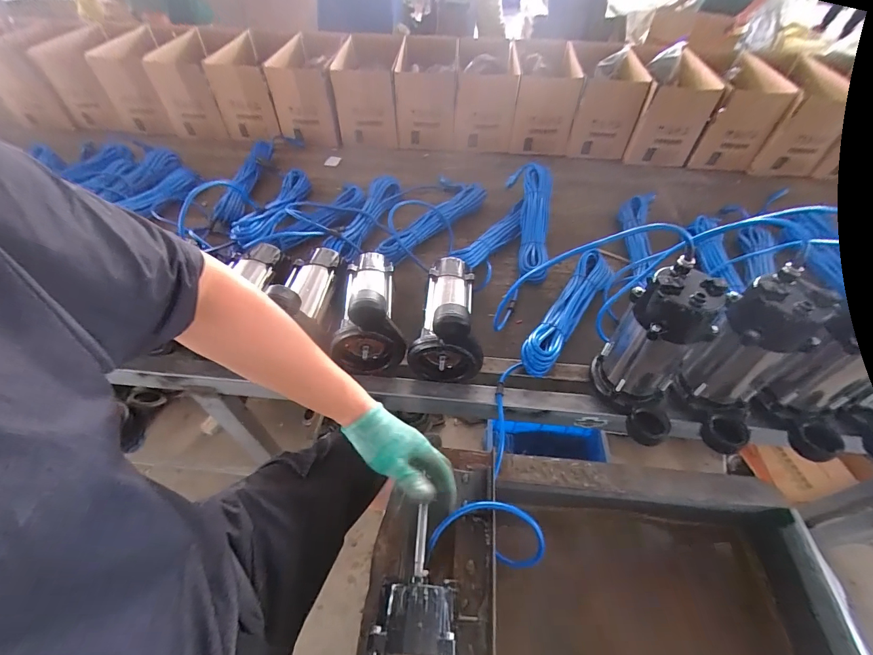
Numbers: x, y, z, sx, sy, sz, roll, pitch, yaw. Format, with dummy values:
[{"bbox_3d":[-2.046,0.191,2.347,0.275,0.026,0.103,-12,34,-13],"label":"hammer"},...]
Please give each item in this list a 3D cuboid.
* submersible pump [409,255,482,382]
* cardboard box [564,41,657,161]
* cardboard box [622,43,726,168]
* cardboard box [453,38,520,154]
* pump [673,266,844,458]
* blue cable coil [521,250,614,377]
[{"bbox_3d":[0.012,-0.042,0.676,0.119,0.159,0.233,-1,50,-2],"label":"submersible pump"},{"bbox_3d":[0.504,-0.712,1.181,0.190,0.236,0.361,2,50,1],"label":"cardboard box"},{"bbox_3d":[0.715,-0.667,1.159,0.179,0.224,0.284,16,52,13],"label":"cardboard box"},{"bbox_3d":[0.152,-0.762,1.213,0.173,0.238,0.356,3,50,2],"label":"cardboard box"},{"bbox_3d":[0.436,0.055,0.534,0.122,0.222,0.130,34,58,24],"label":"pump"},{"bbox_3d":[0.264,-0.038,0.741,0.073,0.061,0.351,27,55,20],"label":"blue cable coil"}]

